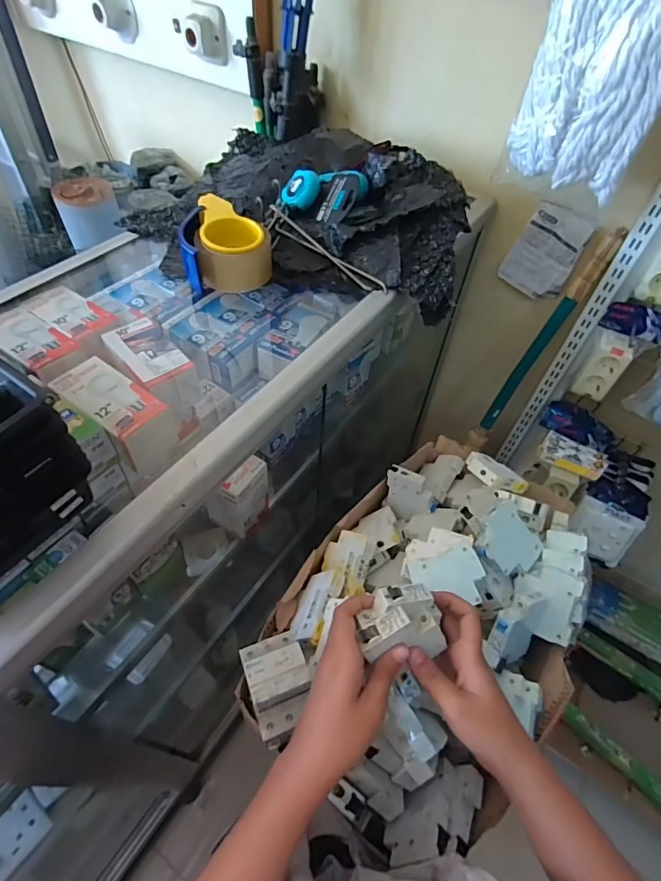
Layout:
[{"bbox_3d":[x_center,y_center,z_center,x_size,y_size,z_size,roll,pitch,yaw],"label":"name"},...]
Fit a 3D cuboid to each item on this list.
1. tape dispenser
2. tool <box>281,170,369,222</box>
[{"bbox_3d":[-0.140,-0.265,0.603,0.114,0.072,0.128,-8,53,-10],"label":"tape dispenser"},{"bbox_3d":[-0.012,-0.358,0.642,0.117,0.040,0.102,16,53,8],"label":"tool"}]

